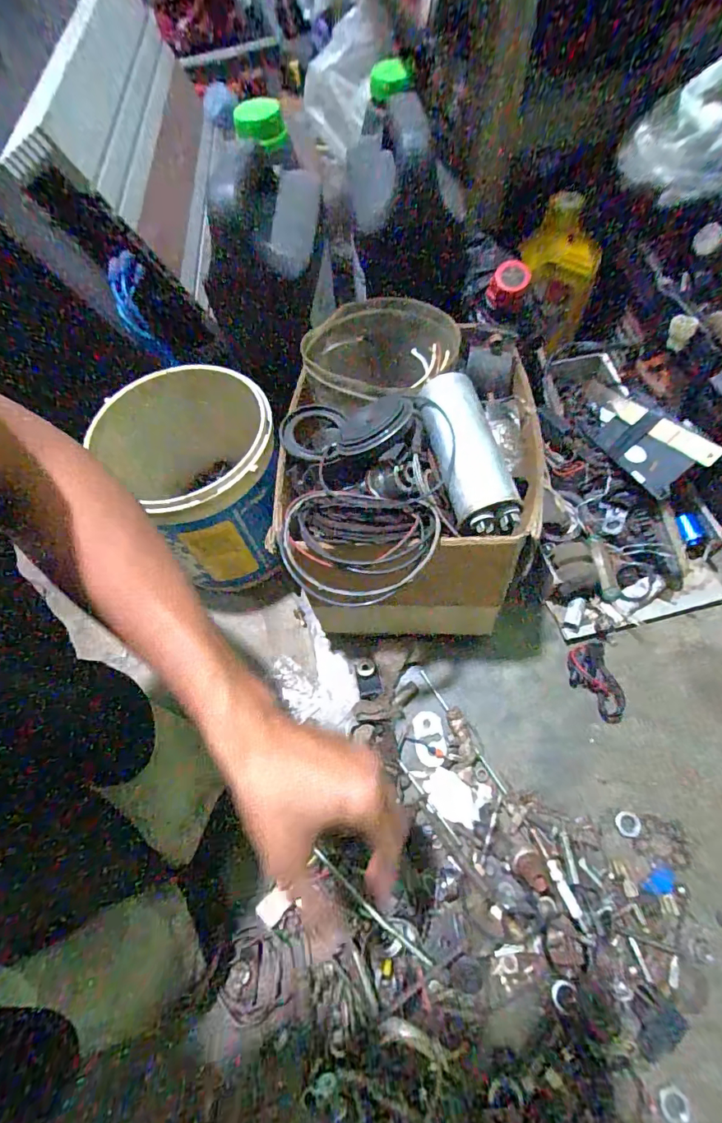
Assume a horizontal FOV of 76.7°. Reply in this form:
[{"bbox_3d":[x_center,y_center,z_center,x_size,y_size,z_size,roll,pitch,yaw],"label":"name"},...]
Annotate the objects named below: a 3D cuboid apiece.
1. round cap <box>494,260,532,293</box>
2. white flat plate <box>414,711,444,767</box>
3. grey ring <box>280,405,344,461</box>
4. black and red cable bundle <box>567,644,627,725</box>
[{"bbox_3d":[0.150,-0.281,0.451,0.033,0.026,0.011,7,65,7],"label":"round cap"},{"bbox_3d":[0.071,0.185,0.476,0.030,0.004,0.053,-5,64,1],"label":"white flat plate"},{"bbox_3d":[-0.045,-0.118,0.420,0.056,0.012,0.059,-1,64,3],"label":"grey ring"},{"bbox_3d":[0.244,0.127,0.474,0.043,0.017,0.079,-15,64,-4],"label":"black and red cable bundle"}]

